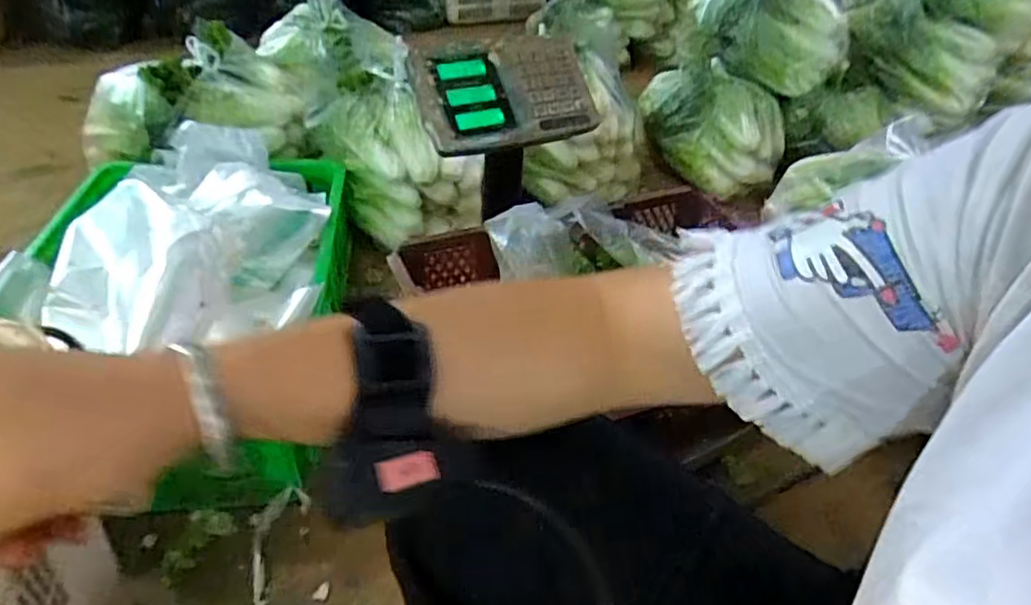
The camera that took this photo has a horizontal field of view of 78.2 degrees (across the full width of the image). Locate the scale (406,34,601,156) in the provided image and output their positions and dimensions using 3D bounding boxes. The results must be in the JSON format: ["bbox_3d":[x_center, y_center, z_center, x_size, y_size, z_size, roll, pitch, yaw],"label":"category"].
[{"bbox_3d":[-0.008,-0.276,0.827,0.259,0.143,0.034,-17,3,-29],"label":"scale"}]

